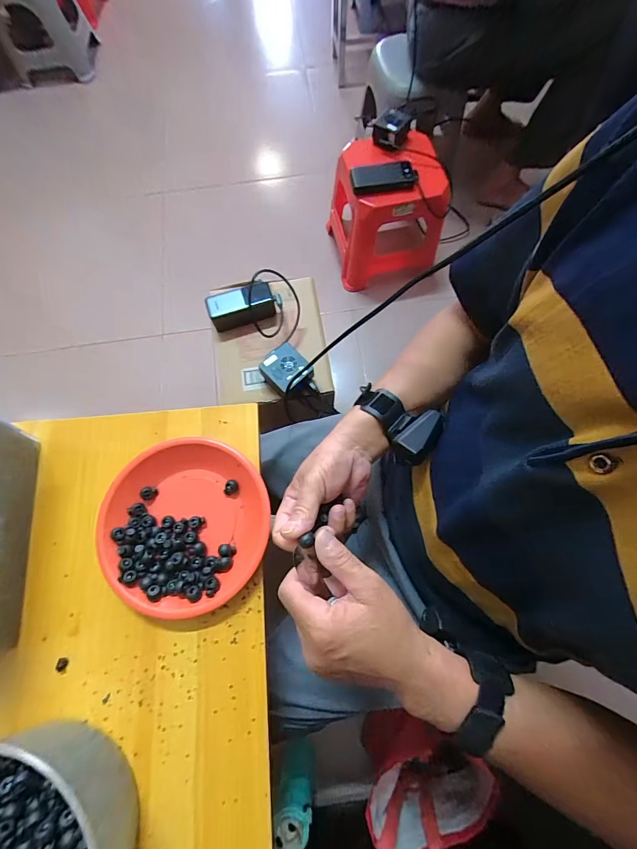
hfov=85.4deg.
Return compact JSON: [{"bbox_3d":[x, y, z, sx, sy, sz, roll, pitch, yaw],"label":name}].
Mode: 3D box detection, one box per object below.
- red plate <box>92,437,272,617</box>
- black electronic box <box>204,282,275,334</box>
[{"bbox_3d":[-0.158,0.116,0.414,0.197,0.031,0.186,-1,72,2],"label":"red plate"},{"bbox_3d":[-0.158,-0.244,0.715,0.129,0.066,0.063,-14,72,-3],"label":"black electronic box"}]

